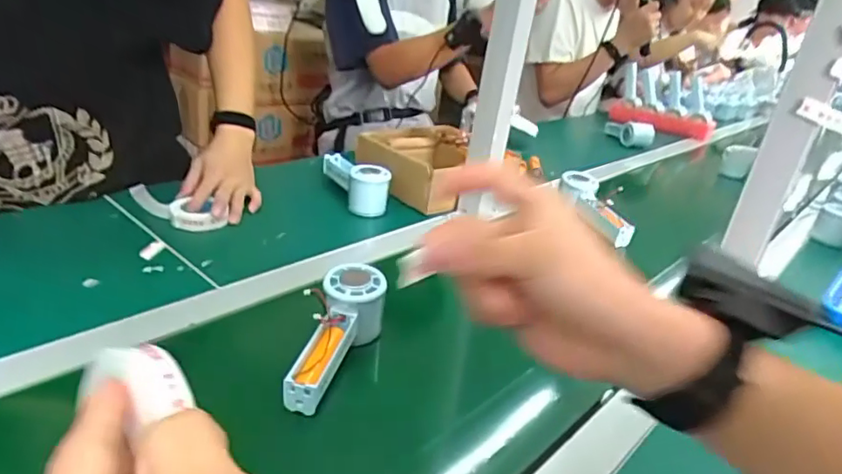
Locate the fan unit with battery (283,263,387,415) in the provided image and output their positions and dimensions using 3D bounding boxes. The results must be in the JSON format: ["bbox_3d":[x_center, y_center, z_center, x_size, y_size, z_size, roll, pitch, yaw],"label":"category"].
[{"bbox_3d":[-0.071,0.081,0.495,0.059,0.066,0.143,12,42,9],"label":"fan unit with battery"}]

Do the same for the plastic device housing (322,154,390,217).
[{"bbox_3d":[-0.100,-0.084,0.824,0.062,0.062,0.154,-8,27,-26],"label":"plastic device housing"}]

